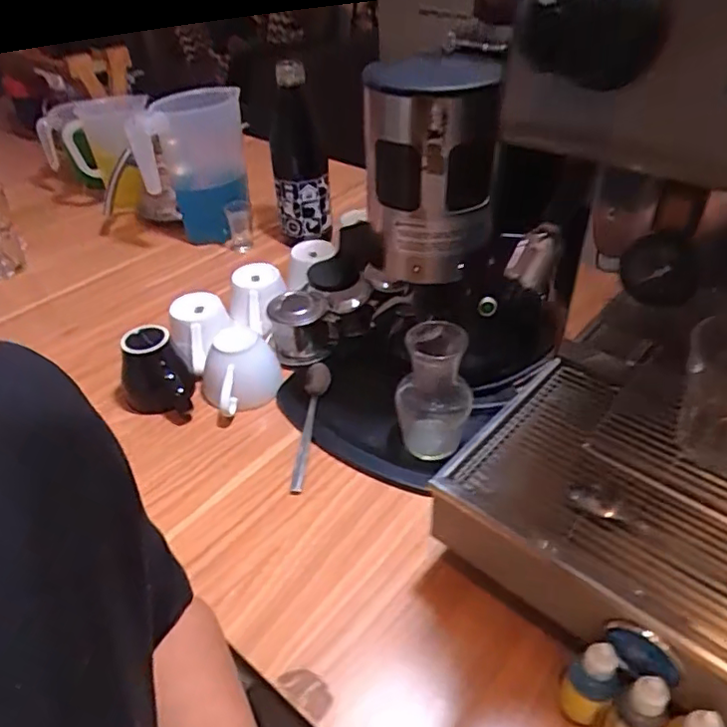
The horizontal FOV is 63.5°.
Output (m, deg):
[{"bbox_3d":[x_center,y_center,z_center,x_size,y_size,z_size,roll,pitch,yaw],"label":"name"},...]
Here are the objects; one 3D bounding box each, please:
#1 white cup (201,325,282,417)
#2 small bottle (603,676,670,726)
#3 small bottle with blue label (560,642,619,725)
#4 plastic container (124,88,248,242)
[{"bbox_3d":[-0.135,0.006,0.648,0.080,0.068,0.076,-2,39,1],"label":"white cup"},{"bbox_3d":[0.169,0.221,0.364,0.023,0.074,0.027,-30,47,-29],"label":"small bottle"},{"bbox_3d":[0.145,0.206,0.378,0.026,0.071,0.021,29,49,32],"label":"small bottle with blue label"},{"bbox_3d":[-0.275,-0.319,0.964,0.158,0.209,0.128,-5,40,-3],"label":"plastic container"}]

